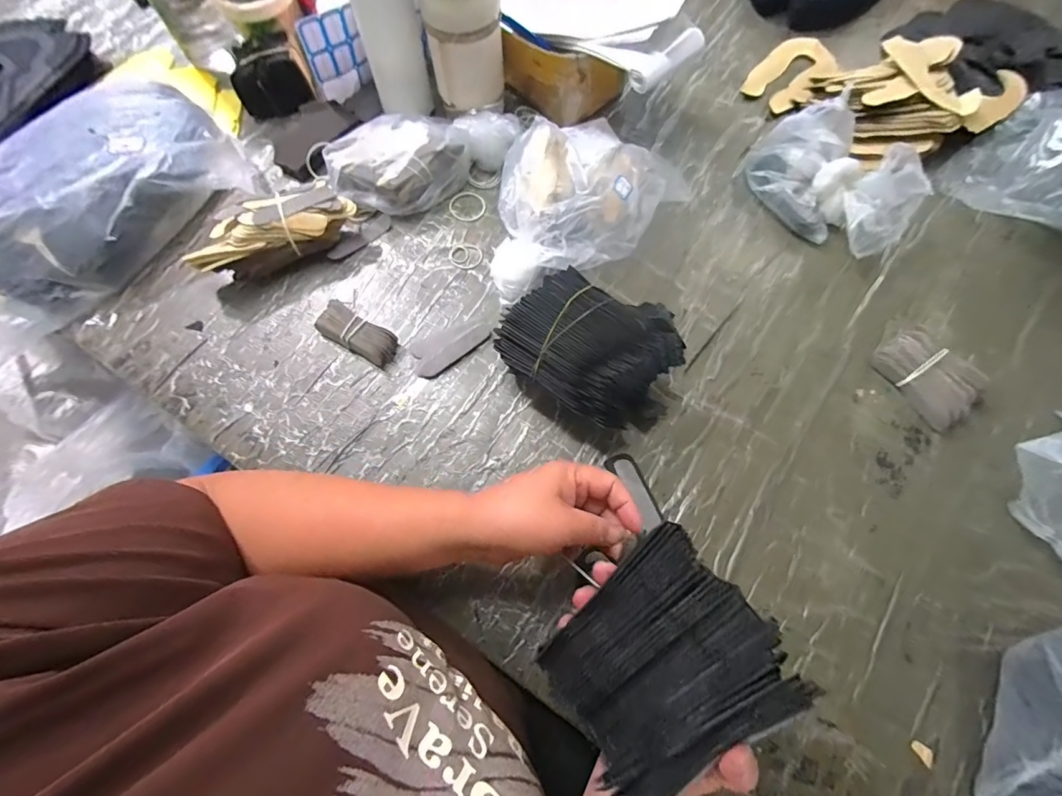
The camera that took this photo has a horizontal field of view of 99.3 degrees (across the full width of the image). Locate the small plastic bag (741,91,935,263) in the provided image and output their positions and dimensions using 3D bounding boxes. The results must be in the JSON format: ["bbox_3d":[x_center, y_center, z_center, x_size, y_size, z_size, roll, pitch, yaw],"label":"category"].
[{"bbox_3d":[0.326,-0.237,0.488,0.084,0.085,0.185,-38,75,-10],"label":"small plastic bag"}]

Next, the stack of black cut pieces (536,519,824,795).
[{"bbox_3d":[0.078,0.156,0.270,0.123,0.031,0.110,-34,74,-9],"label":"stack of black cut pieces"}]

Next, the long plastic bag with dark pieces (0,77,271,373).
[{"bbox_3d":[-0.550,-0.210,0.506,0.241,0.083,0.419,42,77,13],"label":"long plastic bag with dark pieces"}]

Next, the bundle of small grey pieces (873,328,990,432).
[{"bbox_3d":[0.392,-0.022,0.445,0.060,0.025,0.091,-36,75,-9],"label":"bundle of small grey pieces"}]

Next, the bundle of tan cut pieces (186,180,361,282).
[{"bbox_3d":[-0.282,-0.184,0.494,0.174,0.061,0.068,-28,74,-8],"label":"bundle of tan cut pieces"}]

